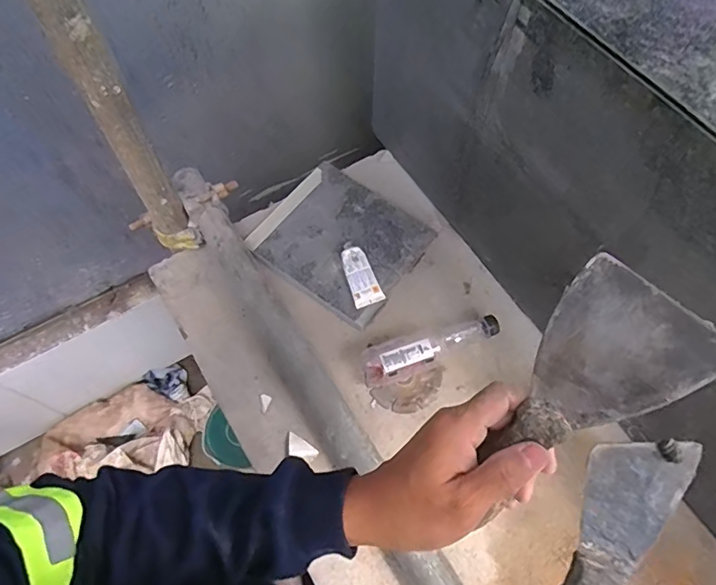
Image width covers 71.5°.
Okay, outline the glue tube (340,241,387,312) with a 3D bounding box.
[{"bbox_3d":[-0.004,-0.031,0.753,0.044,0.029,0.110,-24,66,-11],"label":"glue tube"}]

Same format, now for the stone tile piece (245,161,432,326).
[{"bbox_3d":[-0.030,-0.085,0.790,0.237,0.017,0.204,35,69,16],"label":"stone tile piece"}]

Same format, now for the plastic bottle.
[{"bbox_3d":[0.102,0.075,0.696,0.198,0.059,0.049,-19,65,-9],"label":"plastic bottle"}]

